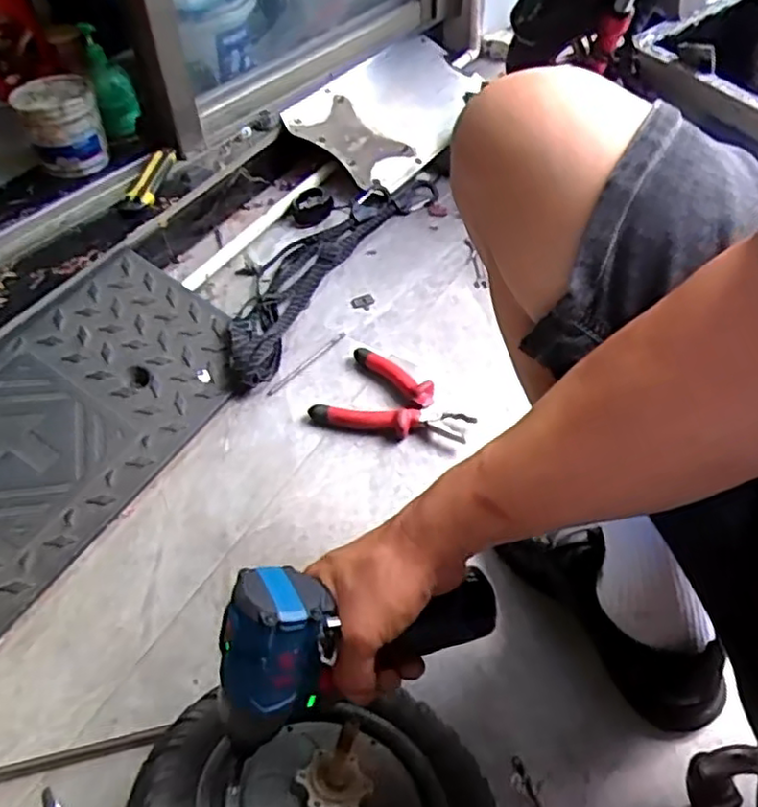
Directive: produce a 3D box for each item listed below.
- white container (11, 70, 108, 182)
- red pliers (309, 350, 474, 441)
[{"bbox_3d":[-0.472,-0.415,1.015,0.111,0.102,0.095,-23,54,-17],"label":"white container"},{"bbox_3d":[0.017,0.005,0.808,0.176,0.030,0.116,27,56,21],"label":"red pliers"}]

